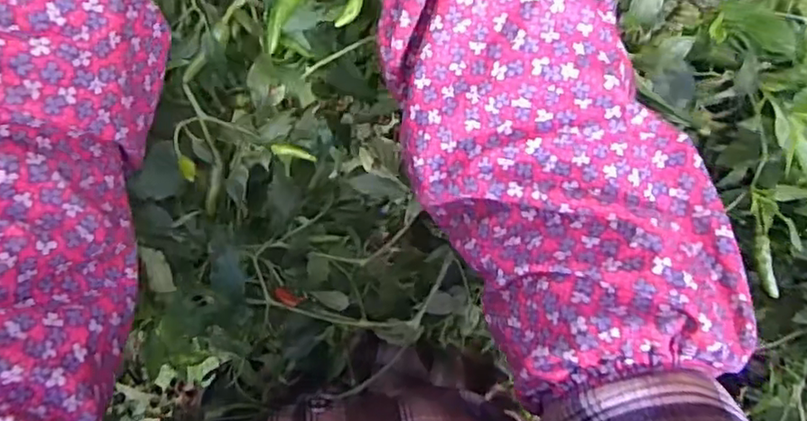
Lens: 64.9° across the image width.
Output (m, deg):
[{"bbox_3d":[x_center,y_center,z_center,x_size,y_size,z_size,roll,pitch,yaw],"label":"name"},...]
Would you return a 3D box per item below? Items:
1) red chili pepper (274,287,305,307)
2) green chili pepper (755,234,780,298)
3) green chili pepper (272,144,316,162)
[{"bbox_3d":[-0.078,0.059,0.430,0.019,0.007,0.009,31,84,-4],"label":"red chili pepper"},{"bbox_3d":[0.196,0.030,0.343,0.006,0.010,0.035,-16,89,-7],"label":"green chili pepper"},{"bbox_3d":[-0.062,-0.033,0.358,0.026,0.006,0.007,13,86,-23],"label":"green chili pepper"}]

